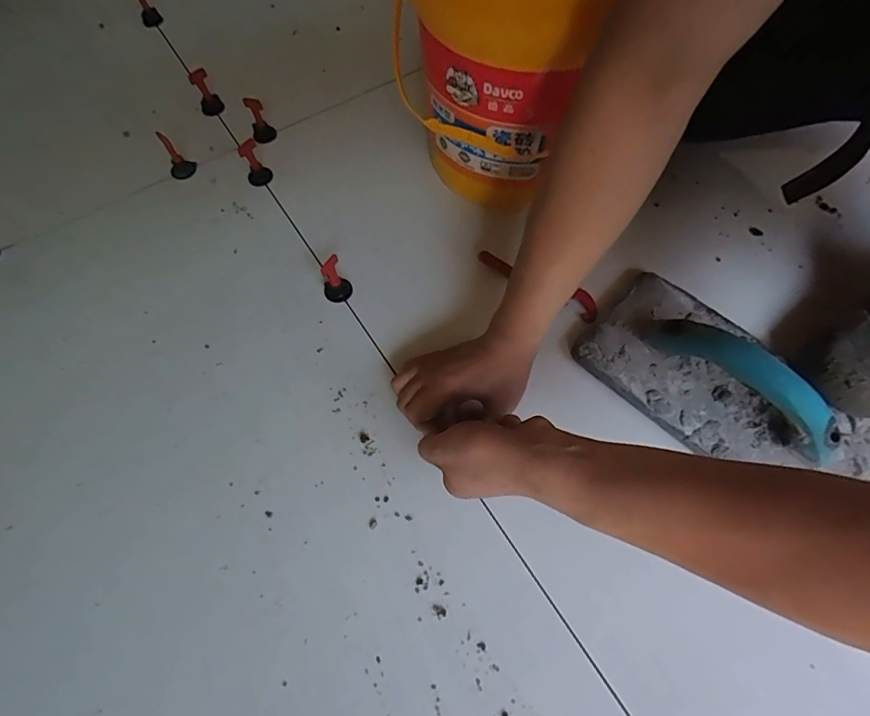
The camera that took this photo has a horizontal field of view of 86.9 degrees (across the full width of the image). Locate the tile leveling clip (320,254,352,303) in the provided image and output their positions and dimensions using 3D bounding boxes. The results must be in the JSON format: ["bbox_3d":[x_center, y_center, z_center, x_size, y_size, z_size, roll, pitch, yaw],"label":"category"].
[{"bbox_3d":[-0.110,-0.086,0.501,0.029,0.058,0.026,-25,67,-10],"label":"tile leveling clip"}]

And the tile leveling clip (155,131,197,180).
[{"bbox_3d":[-0.333,-0.259,0.589,0.033,0.049,0.036,-33,69,-13],"label":"tile leveling clip"}]

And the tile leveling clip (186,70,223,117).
[{"bbox_3d":[-0.326,-0.375,0.651,0.030,0.055,0.027,-31,47,-12],"label":"tile leveling clip"}]

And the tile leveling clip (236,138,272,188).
[{"bbox_3d":[-0.230,-0.247,0.582,0.029,0.049,0.027,-24,67,-9],"label":"tile leveling clip"}]

